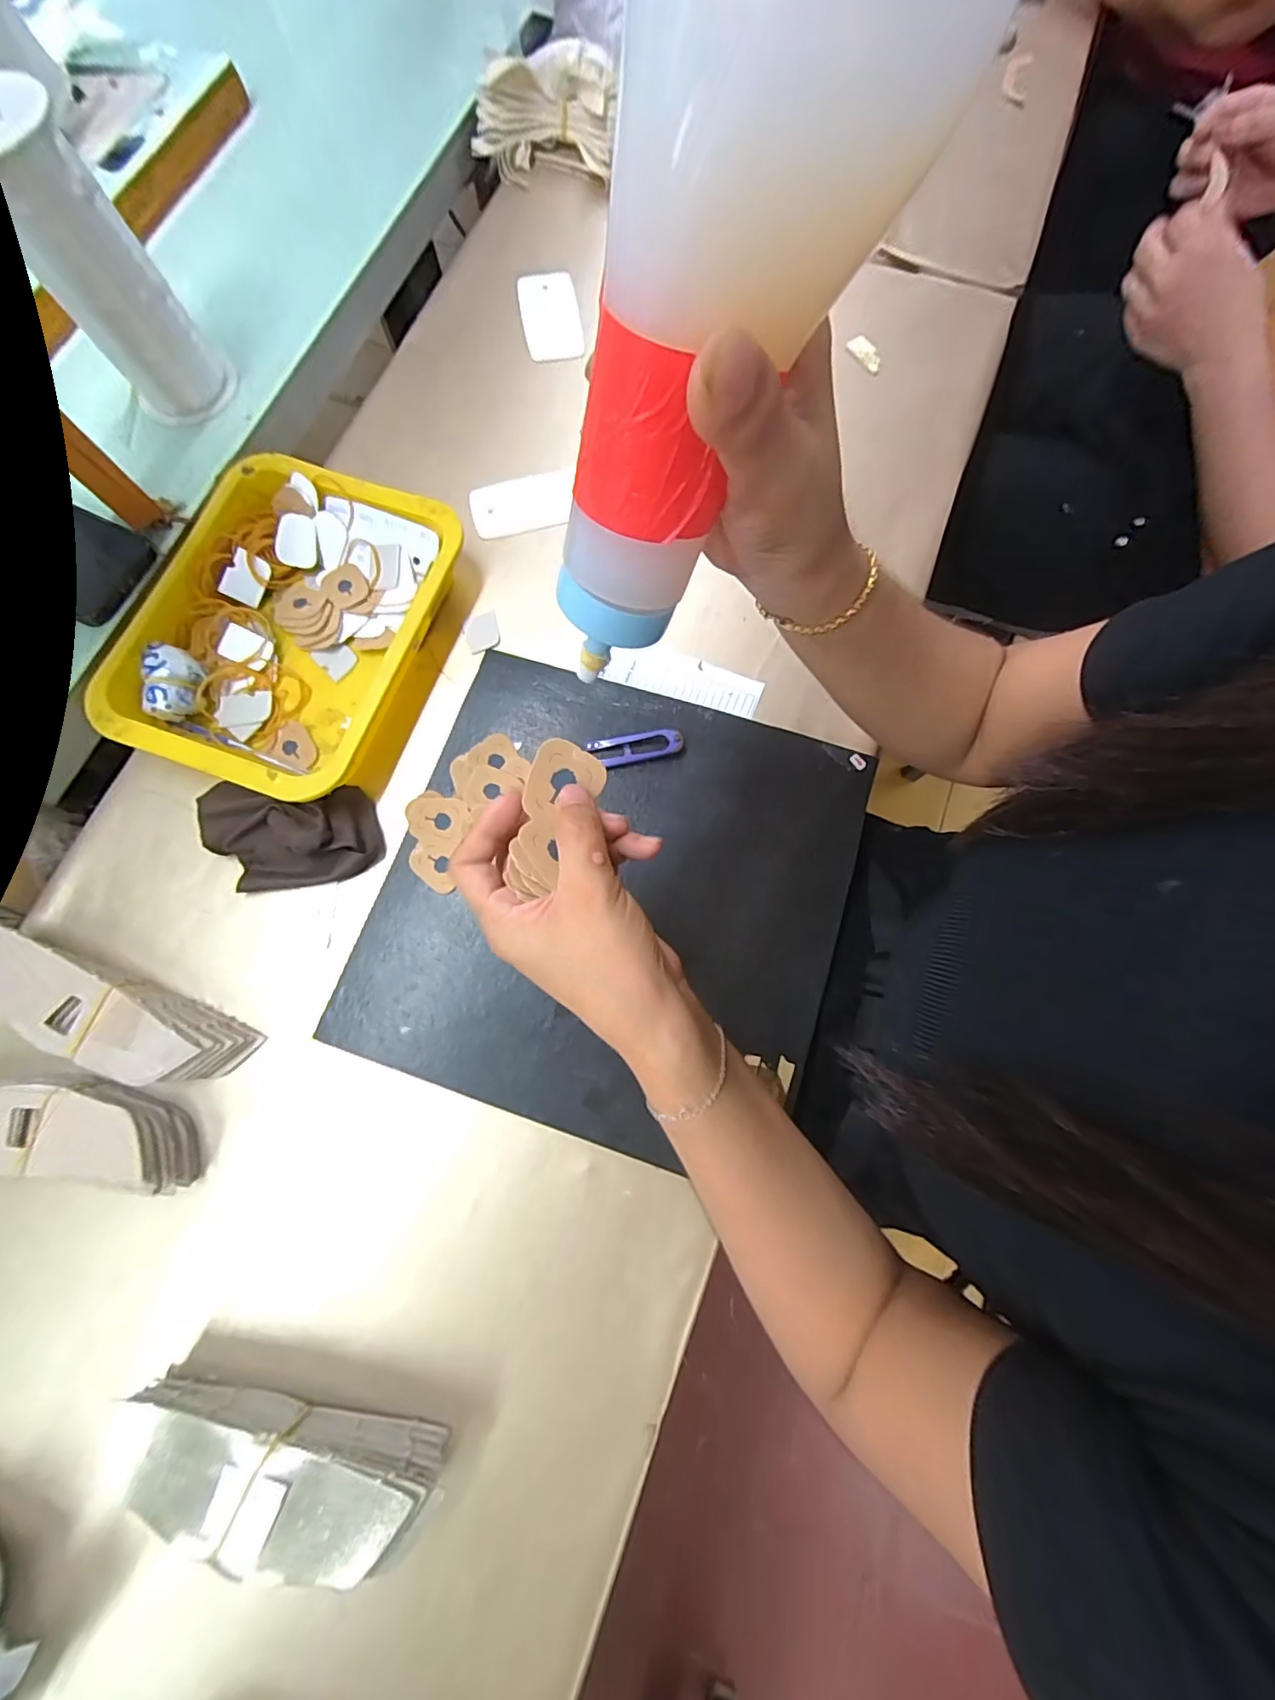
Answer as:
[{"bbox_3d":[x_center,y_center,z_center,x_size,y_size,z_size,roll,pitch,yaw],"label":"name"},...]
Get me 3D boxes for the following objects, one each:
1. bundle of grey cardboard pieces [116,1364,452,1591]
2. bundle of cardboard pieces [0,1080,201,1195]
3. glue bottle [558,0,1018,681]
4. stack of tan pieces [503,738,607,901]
[{"bbox_3d":[-0.197,0.340,0.299,0.174,0.057,0.053,14,77,3],"label":"bundle of grey cardboard pieces"},{"bbox_3d":[-0.365,0.174,0.348,0.169,0.040,0.057,6,76,1],"label":"bundle of cardboard pieces"},{"bbox_3d":[0.015,-0.131,0.146,0.061,0.173,0.070,33,39,7],"label":"glue bottle"},{"bbox_3d":[-0.039,-0.014,0.249,0.031,0.014,0.071,16,73,4],"label":"stack of tan pieces"}]

